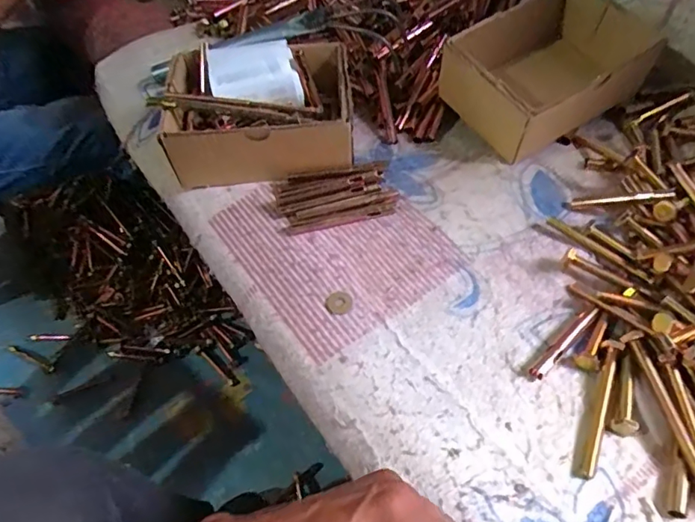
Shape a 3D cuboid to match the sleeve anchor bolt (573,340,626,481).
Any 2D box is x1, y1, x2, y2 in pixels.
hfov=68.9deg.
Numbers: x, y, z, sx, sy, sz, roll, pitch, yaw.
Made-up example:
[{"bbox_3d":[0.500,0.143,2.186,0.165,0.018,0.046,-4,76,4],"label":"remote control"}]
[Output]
[{"bbox_3d":[0.182,0.104,0.366,0.013,0.013,0.107,21,55,18],"label":"sleeve anchor bolt"}]

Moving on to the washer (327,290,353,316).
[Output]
[{"bbox_3d":[-0.007,0.036,0.435,0.023,0.004,0.021,-2,51,2],"label":"washer"}]

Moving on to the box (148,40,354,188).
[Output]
[{"bbox_3d":[-0.092,-0.159,0.528,0.182,0.093,0.136,-4,51,-1],"label":"box"}]

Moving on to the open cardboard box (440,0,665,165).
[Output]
[{"bbox_3d":[0.214,-0.201,0.548,0.193,0.104,0.132,-28,55,-18],"label":"open cardboard box"}]

